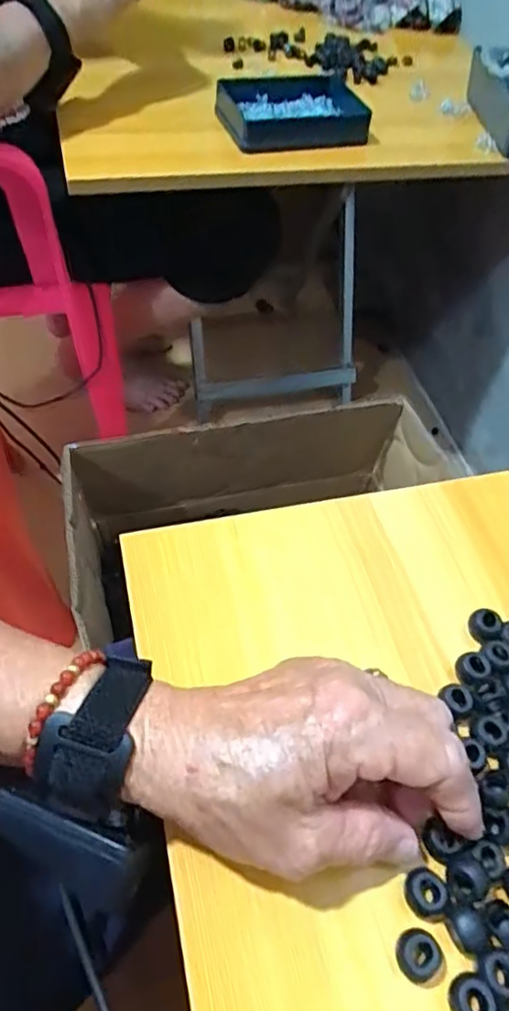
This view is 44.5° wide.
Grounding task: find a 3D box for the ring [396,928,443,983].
[{"bbox_3d":[0.066,0.181,0.251,0.017,0.012,0.017,1,54,-1],"label":"ring"}]

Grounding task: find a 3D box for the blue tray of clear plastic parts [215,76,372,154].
[{"bbox_3d":[0.043,-0.429,0.675,0.152,0.037,0.111,-13,55,-11],"label":"blue tray of clear plastic parts"}]

